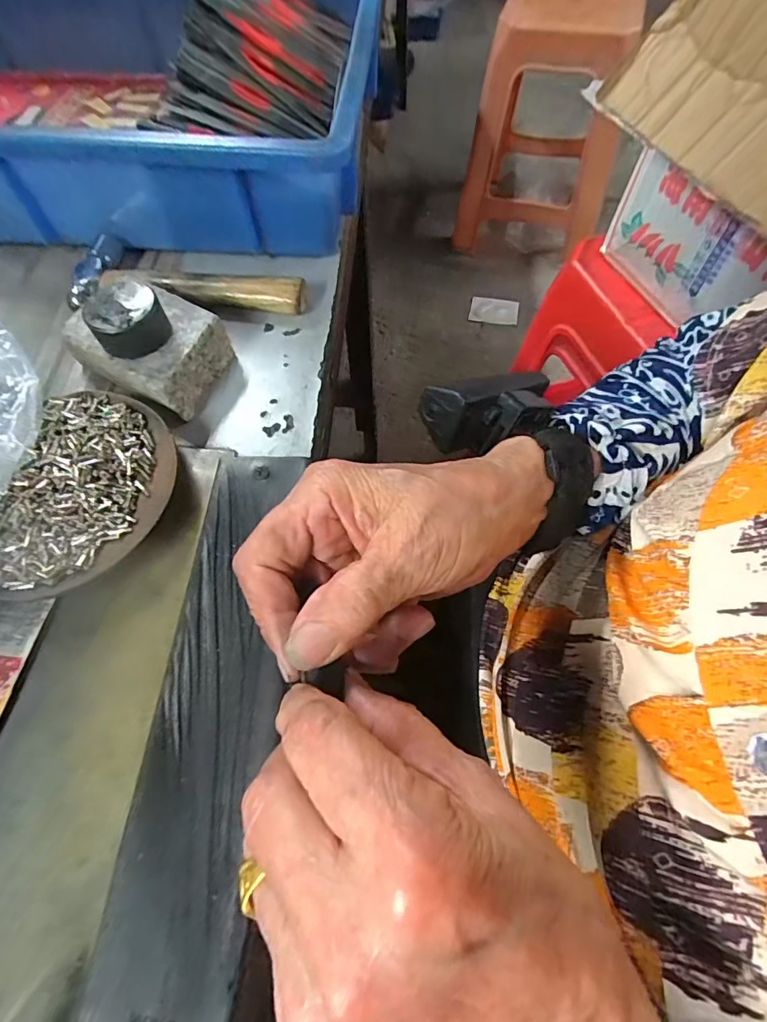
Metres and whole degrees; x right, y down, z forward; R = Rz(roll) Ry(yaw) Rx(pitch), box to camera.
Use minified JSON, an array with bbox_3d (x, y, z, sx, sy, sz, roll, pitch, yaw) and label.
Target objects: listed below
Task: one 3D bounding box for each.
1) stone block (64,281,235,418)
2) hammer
[{"bbox_3d":[-0.135,-0.095,0.282,0.082,0.033,0.060,28,66,14],"label":"stone block"},{"bbox_3d":[-0.126,-0.152,0.319,0.149,0.020,0.053,3,63,2],"label":"hammer"}]

